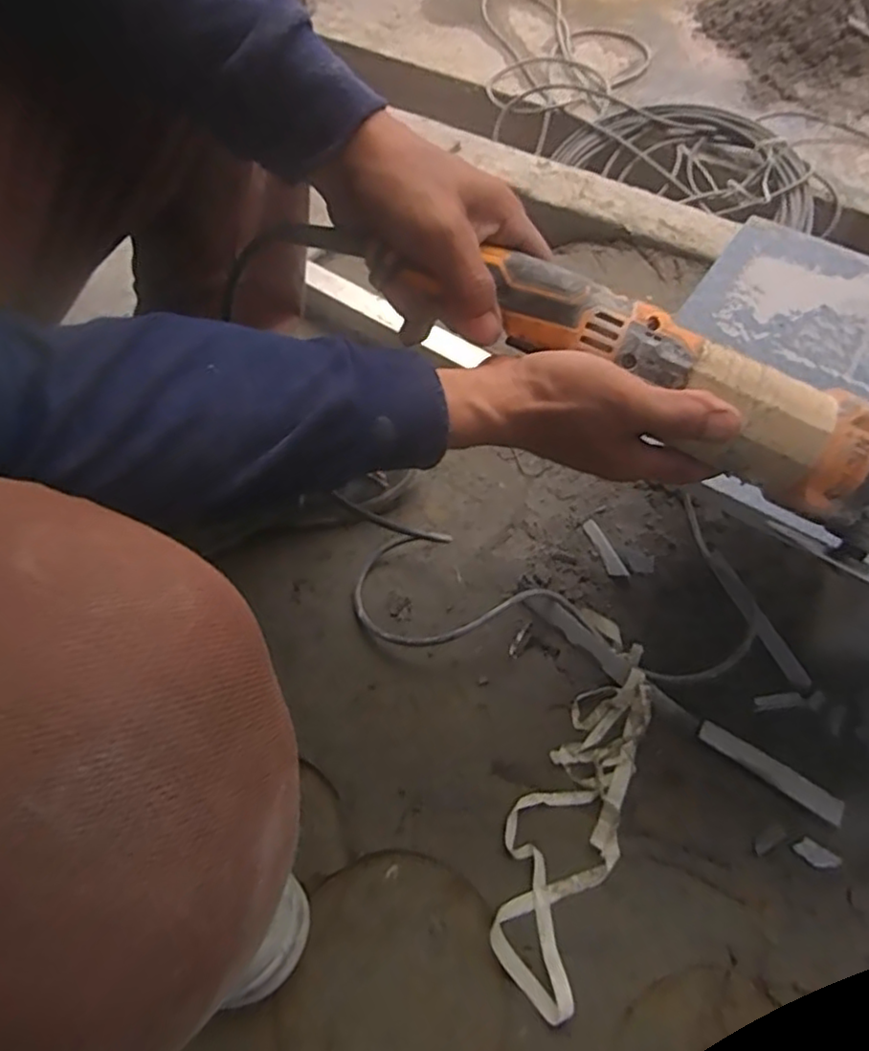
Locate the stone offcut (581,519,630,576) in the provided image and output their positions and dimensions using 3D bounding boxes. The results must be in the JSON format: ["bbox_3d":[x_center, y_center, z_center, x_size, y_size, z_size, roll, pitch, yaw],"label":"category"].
[{"bbox_3d":[0.175,0.023,0.690,0.018,0.008,0.076,-13,56,-12],"label":"stone offcut"}]

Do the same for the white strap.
[{"bbox_3d":[0.118,0.215,0.548,0.081,0.027,0.305,21,56,11],"label":"white strap"}]

